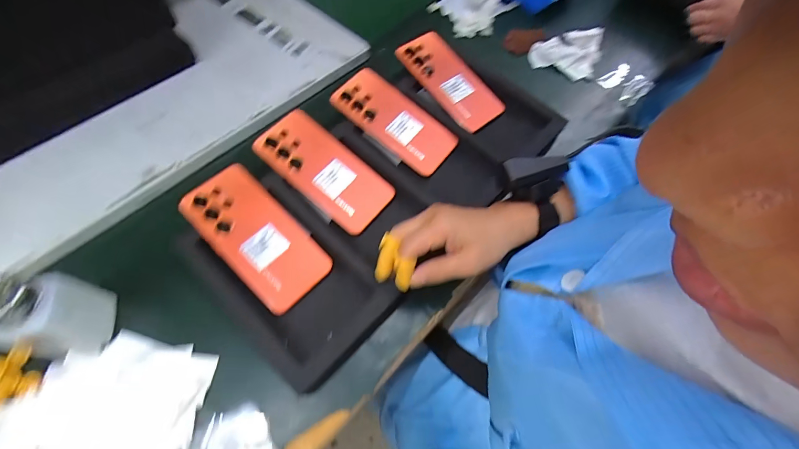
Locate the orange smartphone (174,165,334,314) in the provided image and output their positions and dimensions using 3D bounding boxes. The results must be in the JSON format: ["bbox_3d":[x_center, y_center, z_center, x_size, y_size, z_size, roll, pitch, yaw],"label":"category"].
[{"bbox_3d":[-0.157,0.013,0.387,0.165,0.010,0.086,45,69,4],"label":"orange smartphone"}]

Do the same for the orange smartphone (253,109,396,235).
[{"bbox_3d":[-0.090,-0.067,0.429,0.164,0.010,0.088,40,71,-1],"label":"orange smartphone"}]

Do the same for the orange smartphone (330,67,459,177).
[{"bbox_3d":[-0.005,-0.141,0.474,0.168,0.011,0.079,39,80,-5],"label":"orange smartphone"}]

